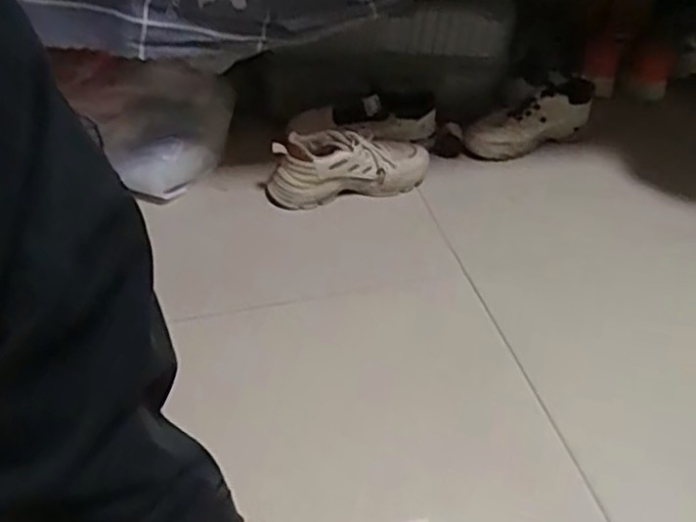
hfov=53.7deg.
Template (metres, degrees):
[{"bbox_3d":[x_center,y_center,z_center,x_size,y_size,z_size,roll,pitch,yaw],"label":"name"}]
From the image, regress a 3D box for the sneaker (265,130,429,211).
[{"bbox_3d":[0.008,-0.159,1.165,0.281,0.098,0.089,-11,45,-16],"label":"sneaker"}]

